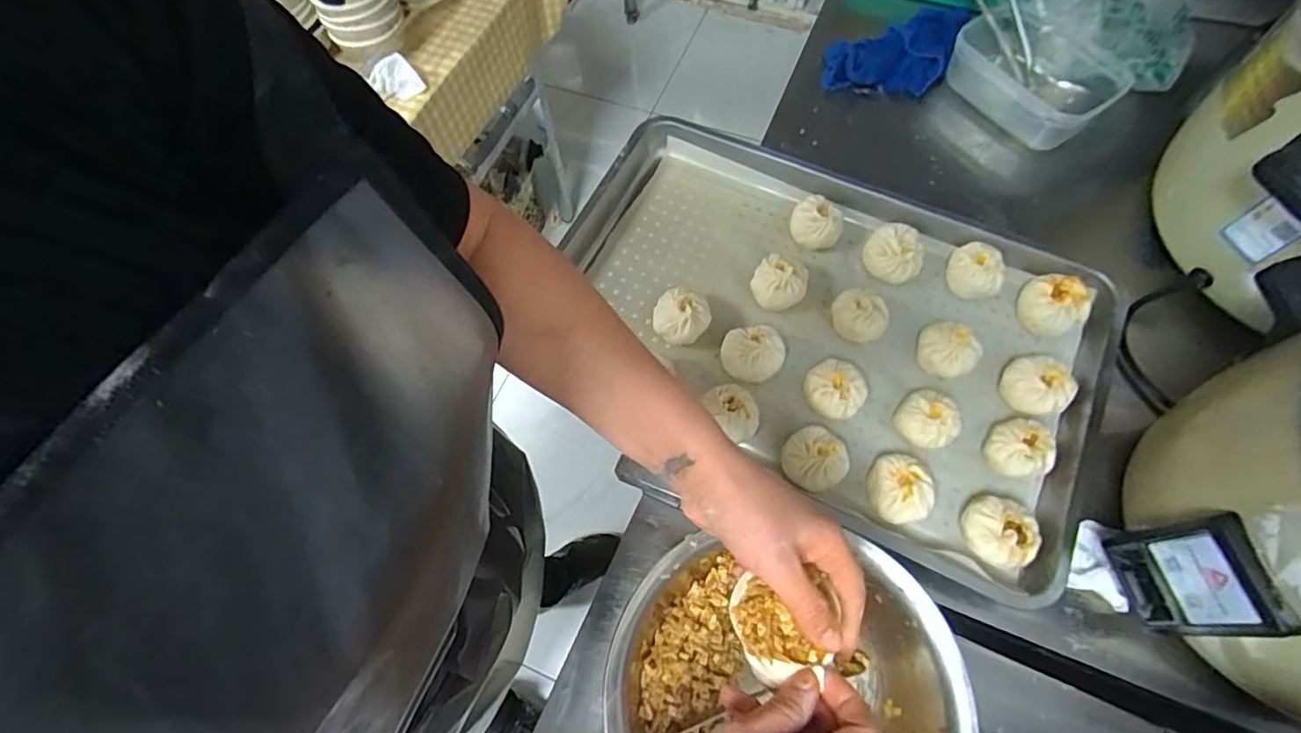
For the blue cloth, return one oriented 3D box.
[{"bbox_3d":[0.347,-0.437,0.816,0.202,0.054,0.121,-25,67,-8],"label":"blue cloth"}]

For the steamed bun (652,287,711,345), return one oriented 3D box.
[{"bbox_3d":[0.034,-0.050,0.644,0.061,0.052,0.058,-1,66,3],"label":"steamed bun"}]

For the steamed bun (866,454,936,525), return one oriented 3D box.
[{"bbox_3d":[0.239,0.120,0.562,0.056,0.048,0.061,-1,66,3],"label":"steamed bun"}]

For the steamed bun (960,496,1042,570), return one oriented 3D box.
[{"bbox_3d":[0.322,0.157,0.544,0.060,0.046,0.062,-1,66,3],"label":"steamed bun"}]

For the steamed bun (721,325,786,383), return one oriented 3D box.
[{"bbox_3d":[0.109,-0.011,0.625,0.061,0.047,0.055,-10,66,-1],"label":"steamed bun"}]

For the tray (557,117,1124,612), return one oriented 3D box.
[{"bbox_3d":[0.182,-0.039,0.643,0.587,0.067,0.385,24,69,13],"label":"tray"}]

